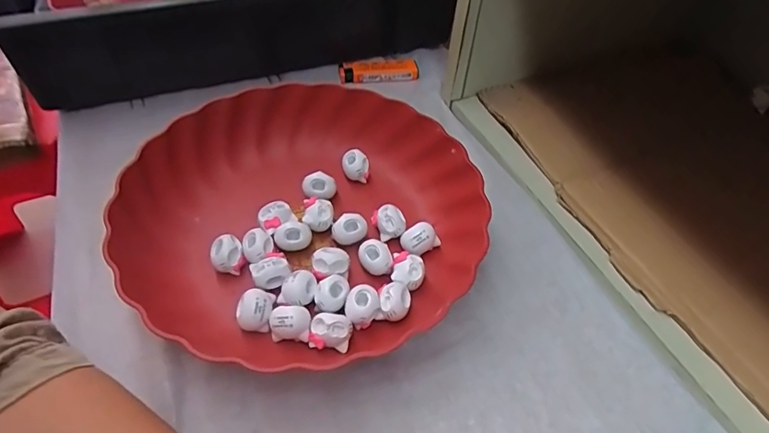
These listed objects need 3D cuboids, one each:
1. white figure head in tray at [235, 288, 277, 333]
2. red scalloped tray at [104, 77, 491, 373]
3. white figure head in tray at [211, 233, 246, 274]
[{"bbox_3d":[-0.082,0.060,0.315,0.022,0.023,0.023,4,50,-2],"label":"white figure head in tray"},{"bbox_3d":[-0.057,-0.010,0.358,0.244,0.044,0.233,-7,51,-12],"label":"red scalloped tray"},{"bbox_3d":[-0.108,0.030,0.340,0.021,0.025,0.022,-18,54,-19],"label":"white figure head in tray"}]

